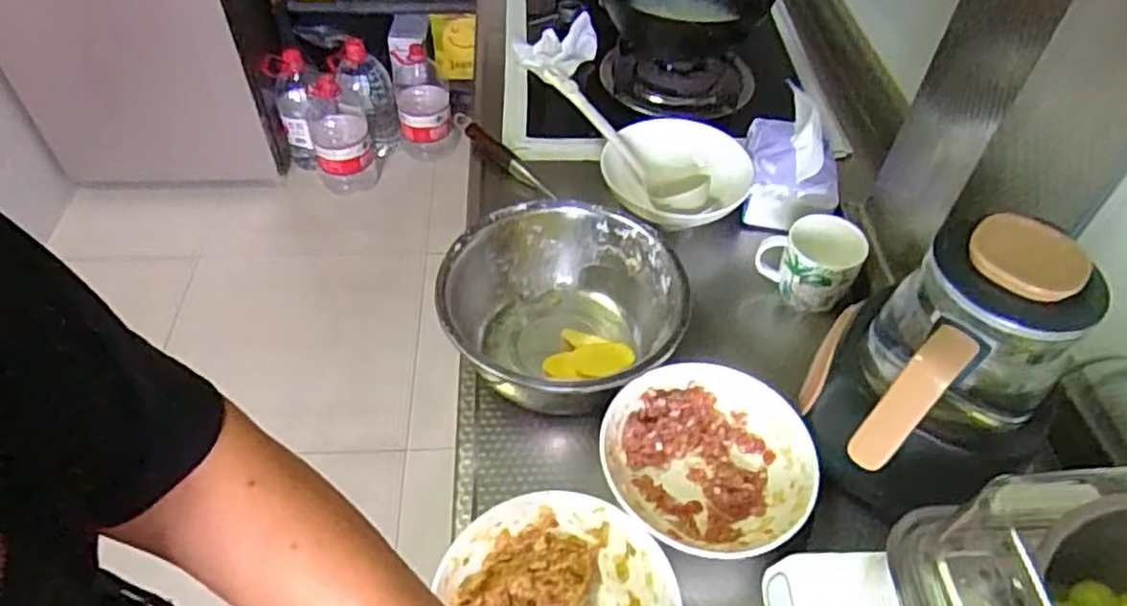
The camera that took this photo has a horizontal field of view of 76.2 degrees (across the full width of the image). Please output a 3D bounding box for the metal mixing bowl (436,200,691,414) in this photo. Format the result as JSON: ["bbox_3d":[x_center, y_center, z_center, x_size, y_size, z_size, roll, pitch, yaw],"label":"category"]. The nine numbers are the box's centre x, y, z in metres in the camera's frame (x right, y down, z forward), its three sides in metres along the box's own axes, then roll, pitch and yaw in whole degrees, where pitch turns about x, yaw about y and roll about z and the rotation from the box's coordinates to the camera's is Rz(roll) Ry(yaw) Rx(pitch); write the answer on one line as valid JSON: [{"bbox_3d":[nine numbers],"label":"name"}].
[{"bbox_3d":[0.001,0.015,0.704,0.219,0.109,0.213,1,49,-1],"label":"metal mixing bowl"}]

